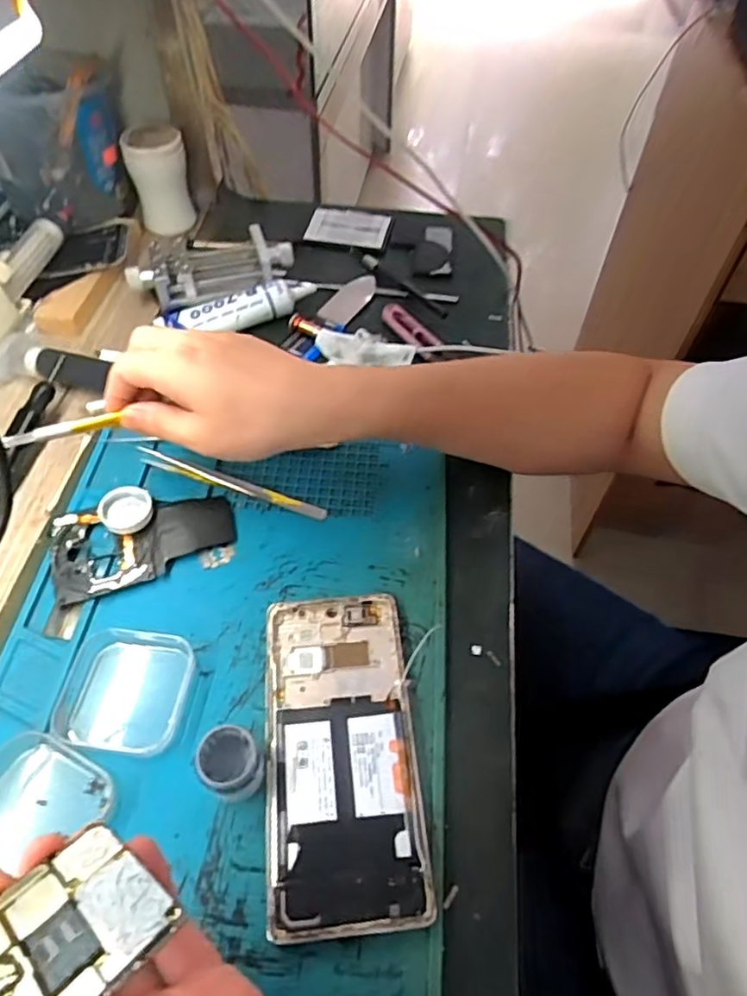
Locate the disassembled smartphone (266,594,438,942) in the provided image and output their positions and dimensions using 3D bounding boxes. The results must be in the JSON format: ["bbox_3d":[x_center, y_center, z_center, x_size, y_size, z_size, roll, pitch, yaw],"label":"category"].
[{"bbox_3d":[-0.017,0.126,0.322,0.075,0.009,0.161,-4,53,-4],"label":"disassembled smartphone"}]

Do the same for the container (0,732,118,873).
[{"bbox_3d":[-0.166,0.149,0.298,0.069,0.011,0.062,20,55,14],"label":"container"}]

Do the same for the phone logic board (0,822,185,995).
[{"bbox_3d":[-0.094,0.128,0.182,0.055,0.004,0.064,-33,27,-34],"label":"phone logic board"}]

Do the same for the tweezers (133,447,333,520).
[{"bbox_3d":[-0.096,-0.011,0.422,0.135,0.012,0.010,15,55,11],"label":"tweezers"}]

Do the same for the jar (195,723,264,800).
[{"bbox_3d":[-0.072,0.129,0.308,0.036,0.024,0.029,37,61,24],"label":"jar"}]

